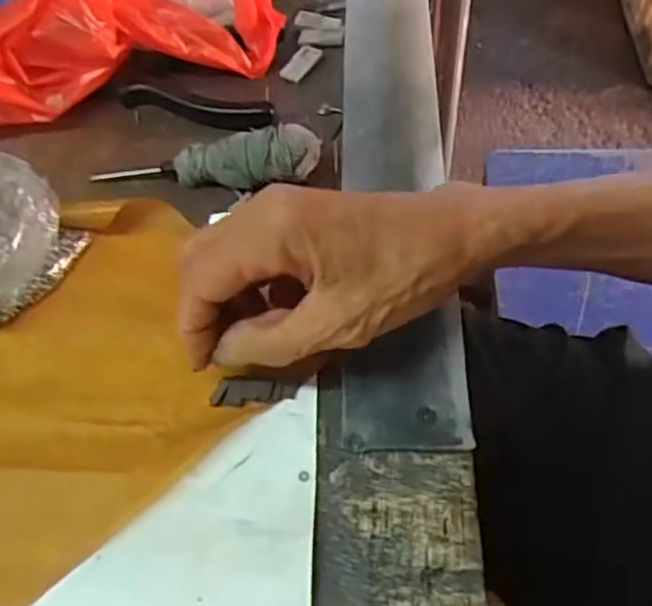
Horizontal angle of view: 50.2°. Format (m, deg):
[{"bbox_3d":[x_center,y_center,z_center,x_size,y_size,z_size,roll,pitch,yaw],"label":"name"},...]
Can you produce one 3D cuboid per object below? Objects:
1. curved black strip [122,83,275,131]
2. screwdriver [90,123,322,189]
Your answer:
[{"bbox_3d":[-0.074,-0.110,0.391,0.092,0.010,0.013,12,55,14],"label":"curved black strip"},{"bbox_3d":[-0.063,-0.073,0.357,0.120,0.029,0.021,1,53,5],"label":"screwdriver"}]

